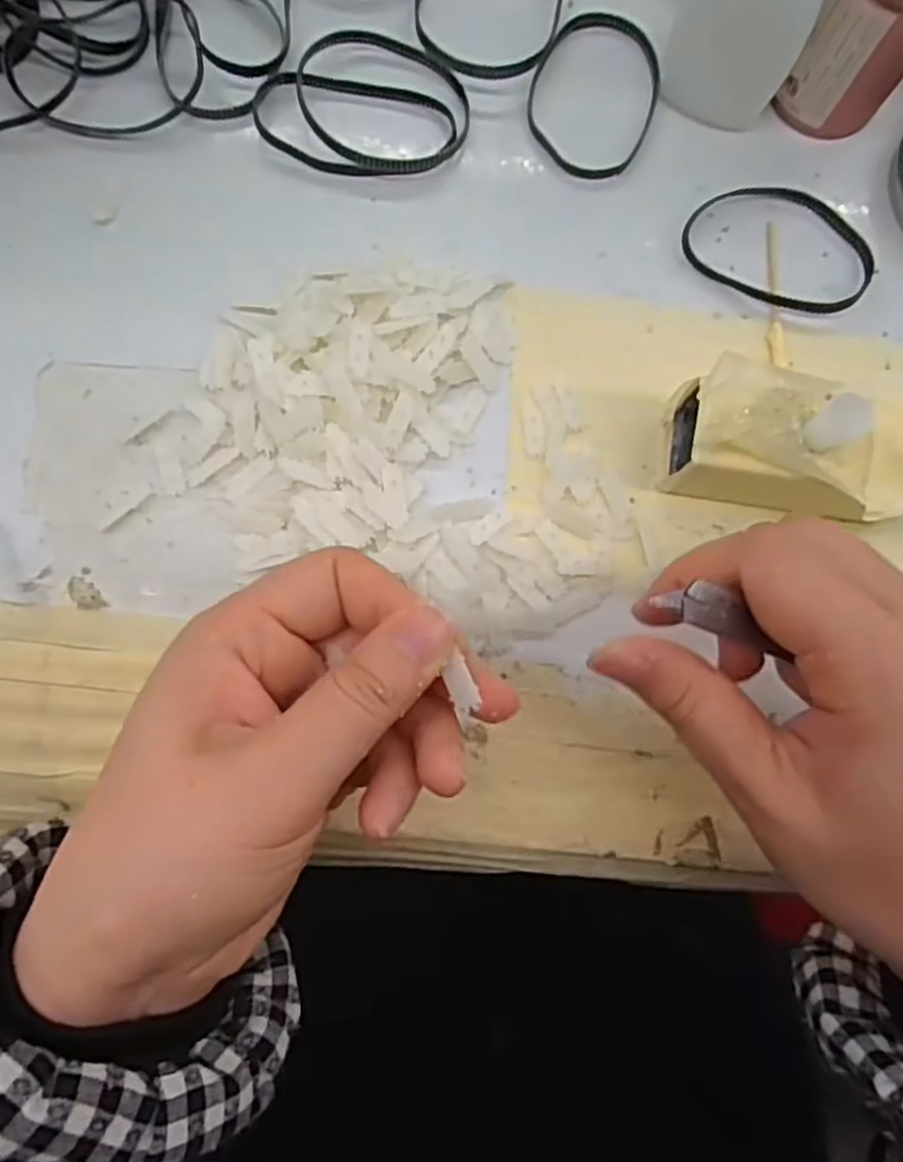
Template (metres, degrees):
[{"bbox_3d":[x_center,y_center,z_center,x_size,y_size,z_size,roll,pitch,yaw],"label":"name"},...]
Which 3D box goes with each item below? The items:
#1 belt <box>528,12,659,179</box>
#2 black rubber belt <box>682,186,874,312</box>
[{"bbox_3d":[0.054,-0.185,0.281,0.048,0.008,0.061,22,79,1],"label":"belt"},{"bbox_3d":[0.124,-0.126,0.276,0.071,0.009,0.049,26,80,2],"label":"black rubber belt"}]

